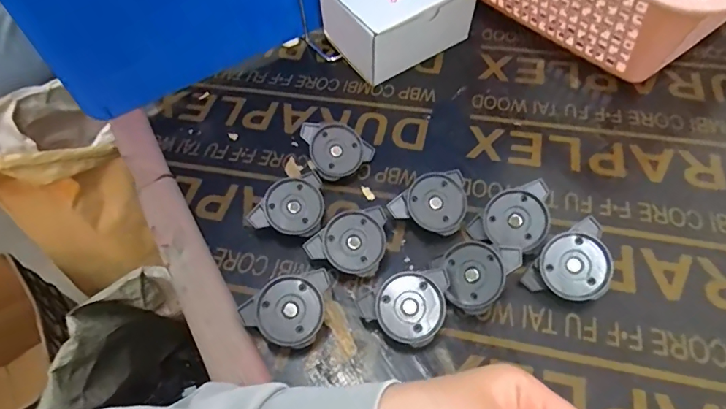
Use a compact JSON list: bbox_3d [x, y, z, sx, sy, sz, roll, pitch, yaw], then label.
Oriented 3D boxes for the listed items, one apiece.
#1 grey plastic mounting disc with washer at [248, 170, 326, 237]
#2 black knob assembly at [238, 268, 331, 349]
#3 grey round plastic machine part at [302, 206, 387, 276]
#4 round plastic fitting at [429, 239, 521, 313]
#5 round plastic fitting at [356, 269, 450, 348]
[{"bbox_3d":[-0.055,0.004,0.347,0.056,0.017,0.046,-17,82,-10],"label":"grey plastic mounting disc with washer"},{"bbox_3d":[-0.050,0.067,0.299,0.053,0.015,0.046,-1,75,-8],"label":"black knob assembly"},{"bbox_3d":[-0.005,0.029,0.324,0.059,0.026,0.041,-31,57,-16],"label":"grey round plastic machine part"},{"bbox_3d":[0.072,0.043,0.303,0.048,0.012,0.048,-8,70,23],"label":"round plastic fitting"},{"bbox_3d":[0.032,0.064,0.297,0.056,0.015,0.045,-36,79,-10],"label":"round plastic fitting"}]

